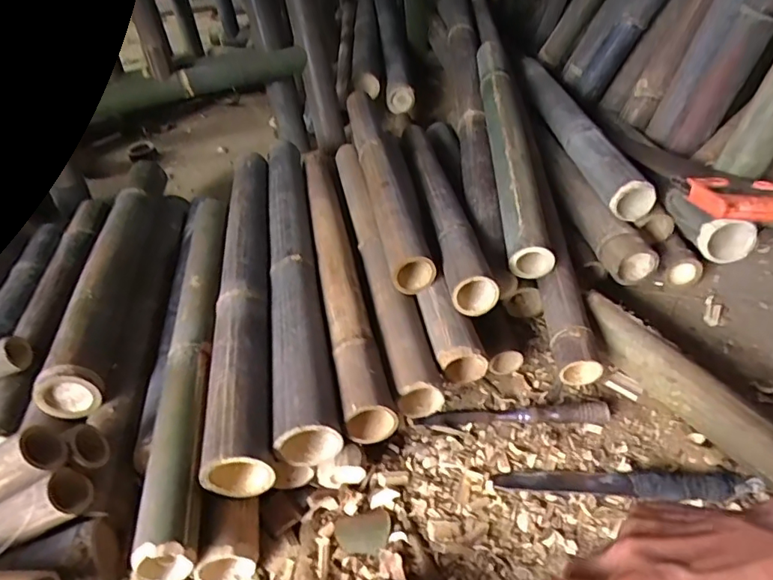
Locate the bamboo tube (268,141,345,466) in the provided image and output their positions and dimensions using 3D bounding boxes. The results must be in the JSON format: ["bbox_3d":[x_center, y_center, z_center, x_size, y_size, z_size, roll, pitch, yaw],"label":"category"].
[{"bbox_3d":[-0.149,-0.066,0.833,0.074,0.070,0.750,-11,40,-4],"label":"bamboo tube"}]

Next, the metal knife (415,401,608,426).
[{"bbox_3d":[0.160,0.157,0.664,0.239,0.021,0.028,-2,40,7],"label":"metal knife"}]

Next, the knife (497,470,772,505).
[{"bbox_3d":[0.263,0.215,0.578,0.276,0.025,0.036,0,41,9],"label":"knife"}]

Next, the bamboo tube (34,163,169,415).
[{"bbox_3d":[-0.453,-0.047,0.866,0.073,0.074,0.584,-11,40,-4],"label":"bamboo tube"}]

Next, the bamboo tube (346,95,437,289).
[{"bbox_3d":[-0.006,-0.219,0.935,0.077,0.058,0.635,-10,40,-3],"label":"bamboo tube"}]

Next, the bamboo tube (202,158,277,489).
[{"bbox_3d":[-0.218,-0.041,0.804,0.070,0.060,0.739,-11,40,-5],"label":"bamboo tube"}]

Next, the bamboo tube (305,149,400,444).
[{"bbox_3d":[-0.084,-0.071,0.838,0.061,0.053,0.713,-12,40,-5],"label":"bamboo tube"}]

